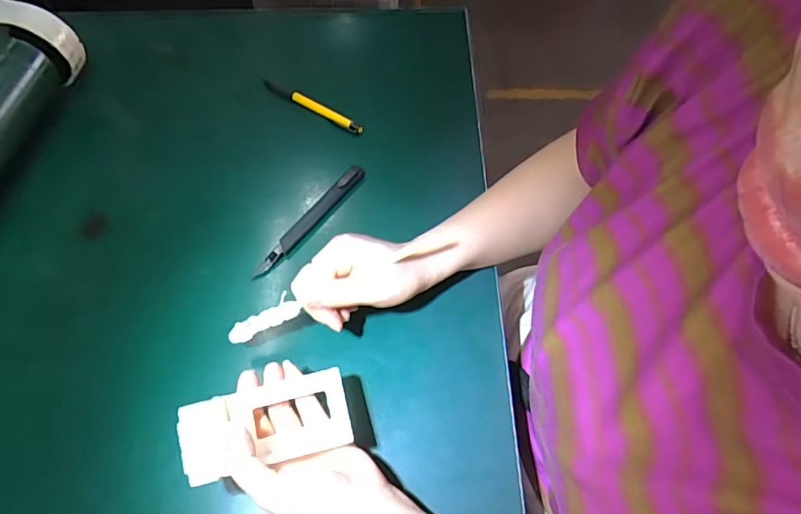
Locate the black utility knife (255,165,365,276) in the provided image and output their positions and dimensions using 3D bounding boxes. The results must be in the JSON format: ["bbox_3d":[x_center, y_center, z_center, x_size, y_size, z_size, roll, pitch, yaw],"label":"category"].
[{"bbox_3d":[-0.089,-0.039,0.500,0.018,0.013,0.153,33,65,17],"label":"black utility knife"}]

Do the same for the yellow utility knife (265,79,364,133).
[{"bbox_3d":[-0.103,-0.175,0.576,0.143,0.014,0.014,29,64,15],"label":"yellow utility knife"}]

